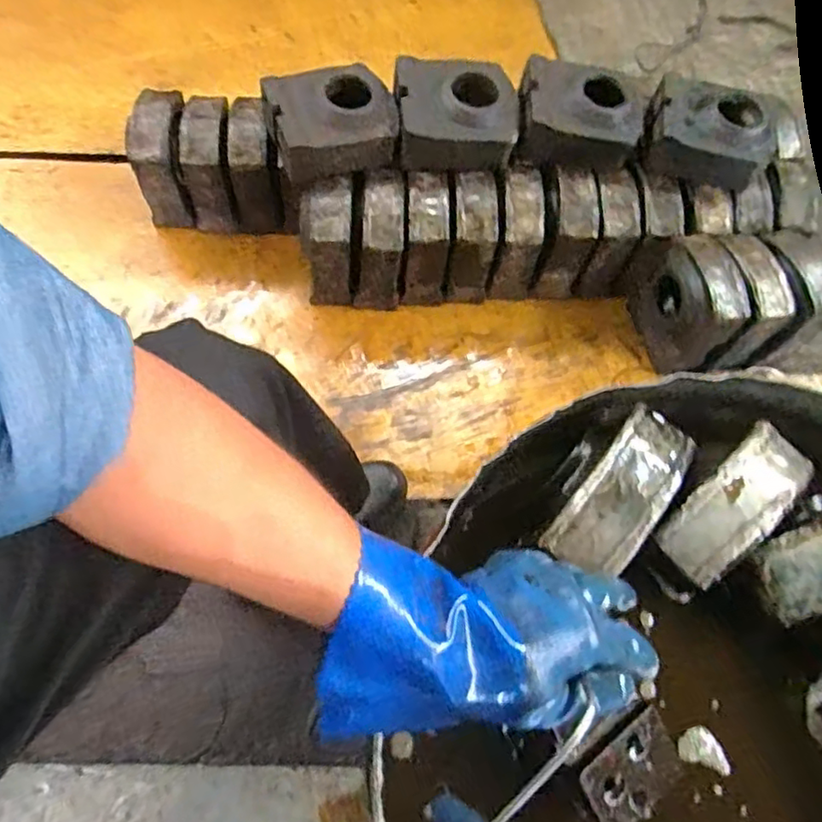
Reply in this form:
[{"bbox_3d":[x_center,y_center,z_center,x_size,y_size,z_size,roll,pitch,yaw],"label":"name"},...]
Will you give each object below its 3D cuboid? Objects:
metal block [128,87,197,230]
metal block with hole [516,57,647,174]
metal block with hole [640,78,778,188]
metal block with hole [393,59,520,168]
[{"bbox_3d":[-0.418,-0.422,1.066,0.082,0.175,0.119,0,63,-2],"label":"metal block"},{"bbox_3d":[0.270,-0.471,0.992,0.198,0.068,0.171,14,63,3],"label":"metal block with hole"},{"bbox_3d":[0.480,-0.457,1.003,0.192,0.069,0.167,11,63,2],"label":"metal block with hole"},{"bbox_3d":[0.070,-0.465,0.974,0.187,0.080,0.154,2,63,-3],"label":"metal block with hole"}]

